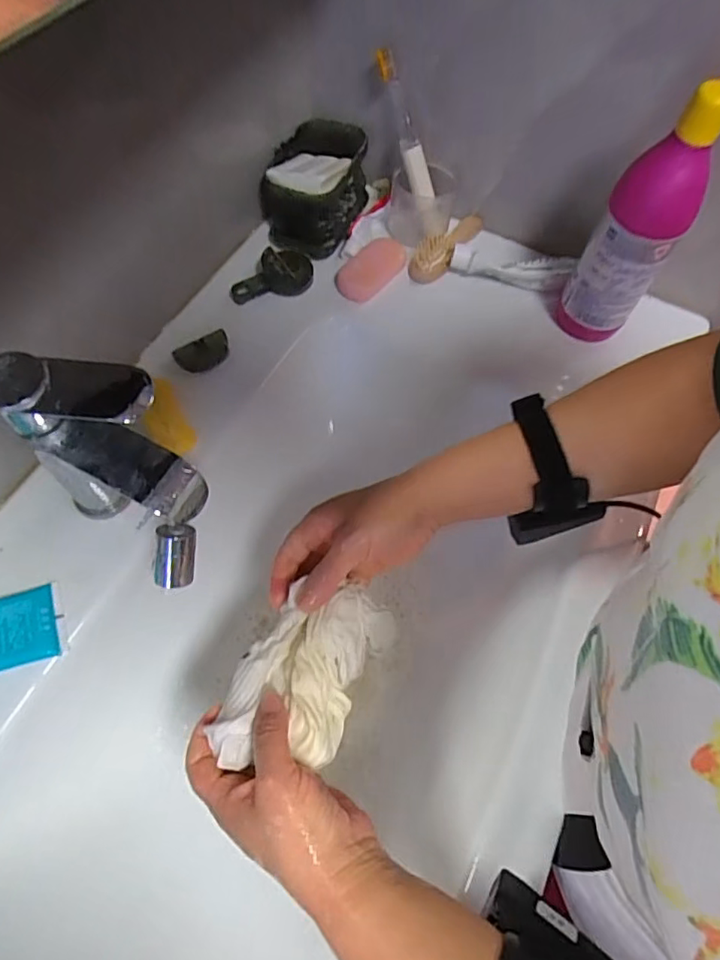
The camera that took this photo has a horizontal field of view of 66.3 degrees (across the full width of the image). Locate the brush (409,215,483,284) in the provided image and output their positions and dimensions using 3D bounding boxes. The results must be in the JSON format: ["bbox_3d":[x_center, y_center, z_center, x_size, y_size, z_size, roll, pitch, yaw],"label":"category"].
[{"bbox_3d":[0.100,-0.274,0.646,0.038,0.035,0.116,31,65,12],"label":"brush"}]

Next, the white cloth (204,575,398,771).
[{"bbox_3d":[-0.036,0.138,0.393,0.080,0.054,0.138,27,65,10],"label":"white cloth"}]

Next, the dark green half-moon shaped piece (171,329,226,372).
[{"bbox_3d":[-0.160,-0.131,0.567,0.056,0.016,0.028,-34,70,-18],"label":"dark green half-moon shaped piece"}]

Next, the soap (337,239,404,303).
[{"bbox_3d":[0.014,-0.236,0.613,0.086,0.024,0.045,-39,71,-20],"label":"soap"}]

